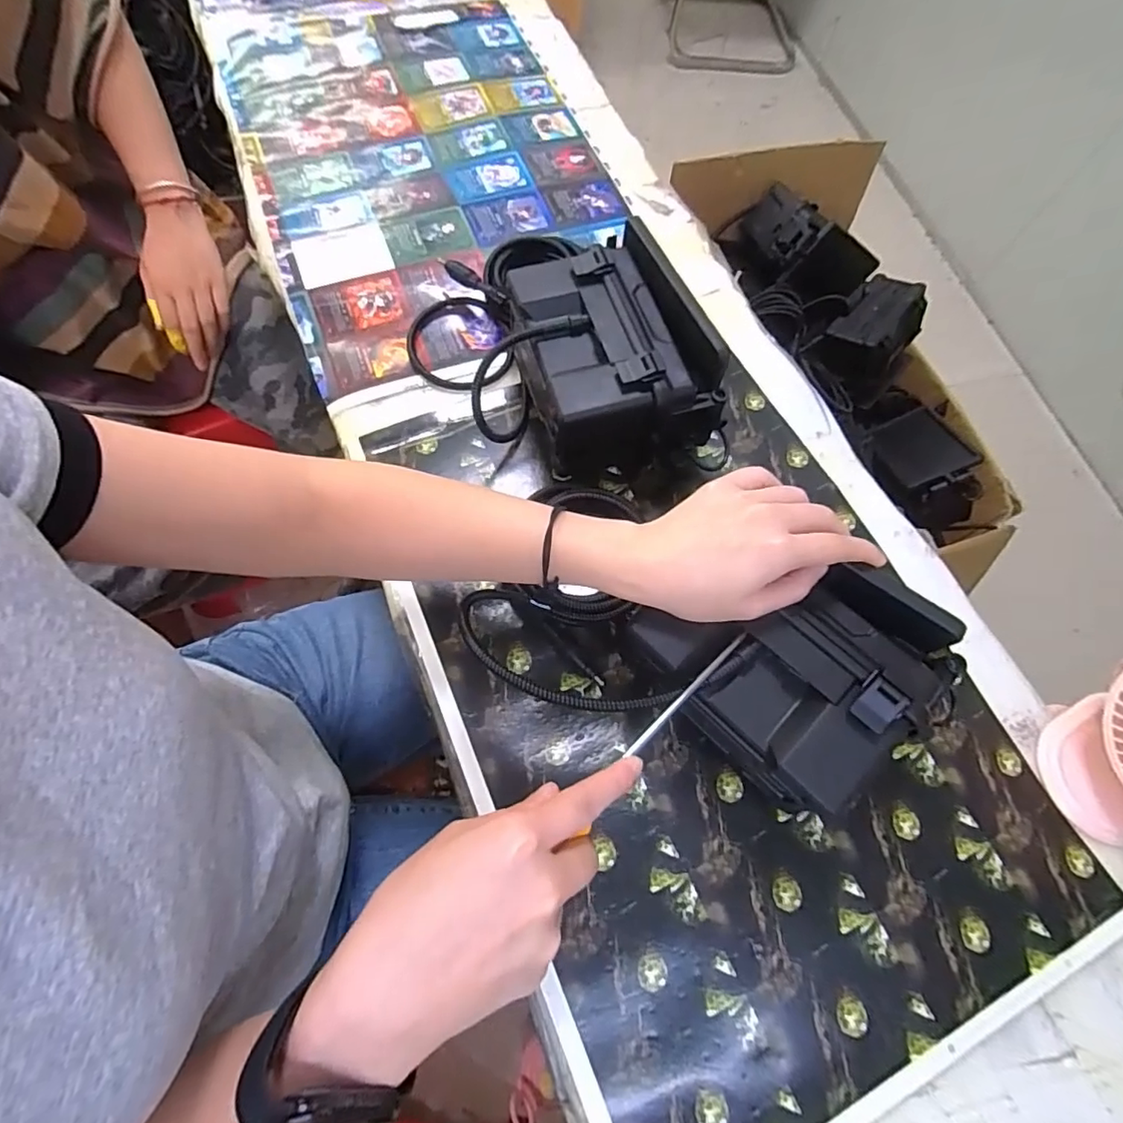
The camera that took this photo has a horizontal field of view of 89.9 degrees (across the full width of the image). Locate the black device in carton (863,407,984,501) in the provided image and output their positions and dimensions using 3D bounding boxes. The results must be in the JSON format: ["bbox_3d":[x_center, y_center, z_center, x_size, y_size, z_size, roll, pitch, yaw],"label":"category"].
[{"bbox_3d":[0.577,-0.185,0.913,0.121,0.030,0.156,-27,46,8],"label":"black device in carton"}]

